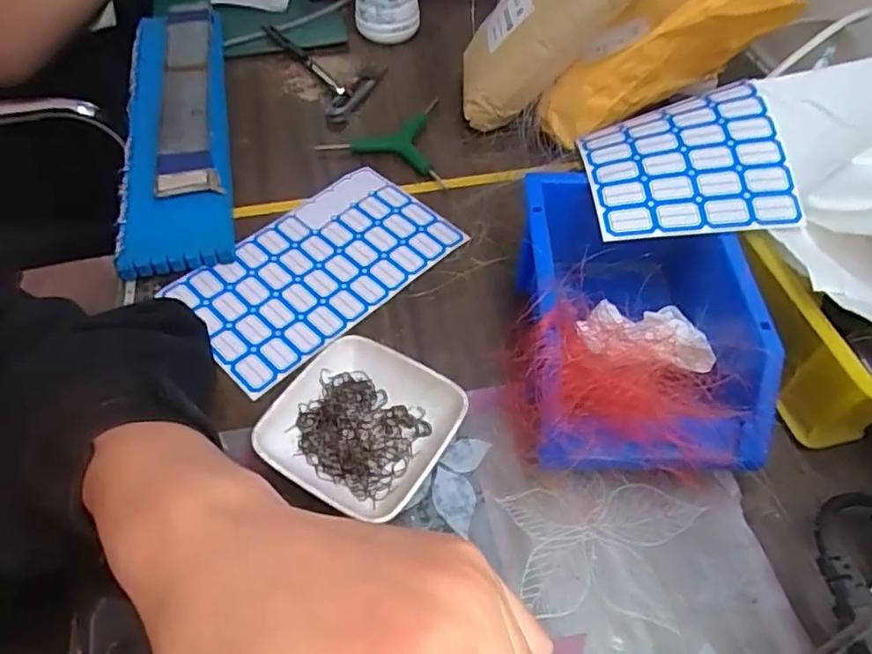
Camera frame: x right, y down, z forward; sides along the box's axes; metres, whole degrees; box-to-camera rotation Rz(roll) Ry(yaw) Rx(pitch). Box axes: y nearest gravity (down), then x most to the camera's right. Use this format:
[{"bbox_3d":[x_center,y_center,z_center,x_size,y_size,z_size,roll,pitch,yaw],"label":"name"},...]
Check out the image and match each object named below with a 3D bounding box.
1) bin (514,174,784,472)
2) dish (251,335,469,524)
[{"bbox_3d":[0.112,0.000,0.363,0.128,0.085,0.169,1,52,1],"label":"bin"},{"bbox_3d":[-0.042,0.057,0.353,0.094,0.026,0.096,27,57,20],"label":"dish"}]

